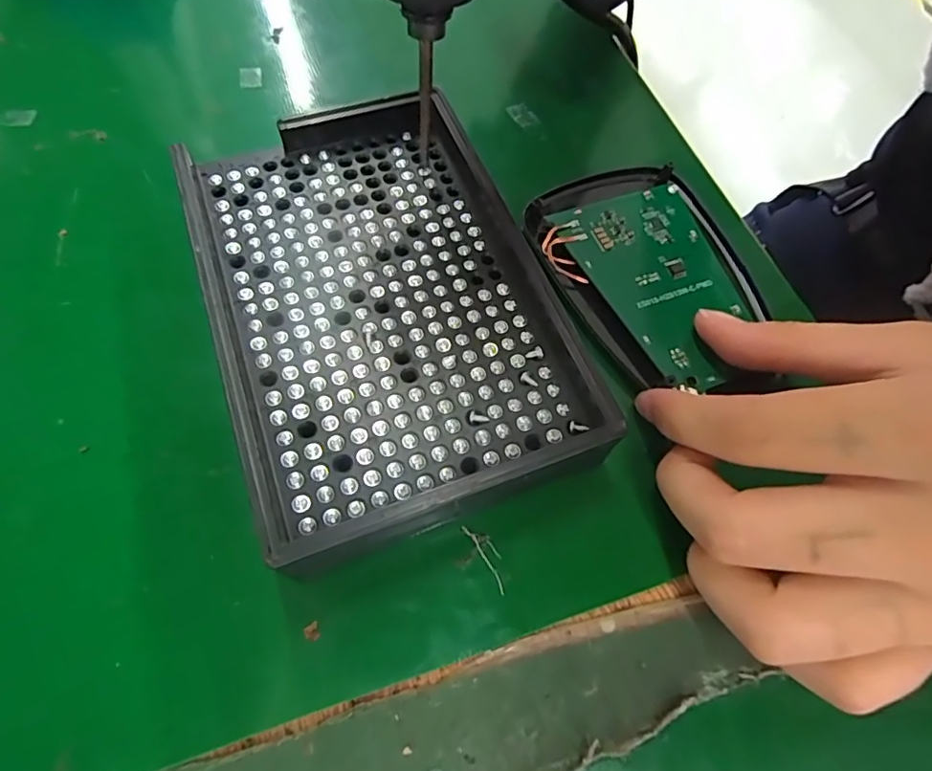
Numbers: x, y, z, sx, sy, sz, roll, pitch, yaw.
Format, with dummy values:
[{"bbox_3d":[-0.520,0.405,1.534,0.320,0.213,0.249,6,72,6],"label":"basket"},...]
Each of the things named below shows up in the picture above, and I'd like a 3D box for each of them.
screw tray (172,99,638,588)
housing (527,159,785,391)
[{"bbox_3d":[-0.026,-0.028,0.160,0.095,0.022,0.140,-18,66,-15],"label":"screw tray"},{"bbox_3d":[0.063,-0.037,0.180,0.064,0.010,0.090,-23,68,-13],"label":"housing"}]

